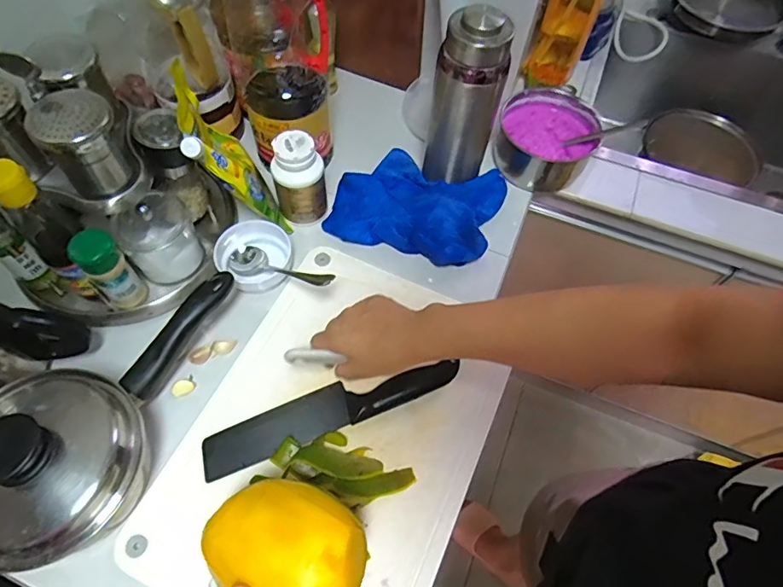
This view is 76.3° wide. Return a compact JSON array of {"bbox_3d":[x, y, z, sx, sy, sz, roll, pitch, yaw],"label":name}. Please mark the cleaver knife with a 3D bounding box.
[{"bbox_3d":[-0.062,0.120,0.522,0.265,0.030,0.046,-18,63,-13],"label":"cleaver knife"}]

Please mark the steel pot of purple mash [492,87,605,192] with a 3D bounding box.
[{"bbox_3d":[0.214,-0.215,0.703,0.136,0.069,0.134,1,61,-2],"label":"steel pot of purple mash"}]

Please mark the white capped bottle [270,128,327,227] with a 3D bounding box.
[{"bbox_3d":[-0.111,-0.143,0.613,0.059,0.103,0.055,9,61,2],"label":"white capped bottle"}]

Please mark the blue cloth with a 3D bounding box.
[{"bbox_3d":[0.033,-0.118,0.656,0.213,0.028,0.143,13,61,4],"label":"blue cloth"}]

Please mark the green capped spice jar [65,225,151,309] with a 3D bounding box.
[{"bbox_3d":[-0.297,-0.025,0.527,0.034,0.110,0.041,40,66,18],"label":"green capped spice jar"}]

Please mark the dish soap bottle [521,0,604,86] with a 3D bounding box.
[{"bbox_3d":[0.271,-0.437,0.716,0.077,0.254,0.082,22,62,9],"label":"dish soap bottle"}]

